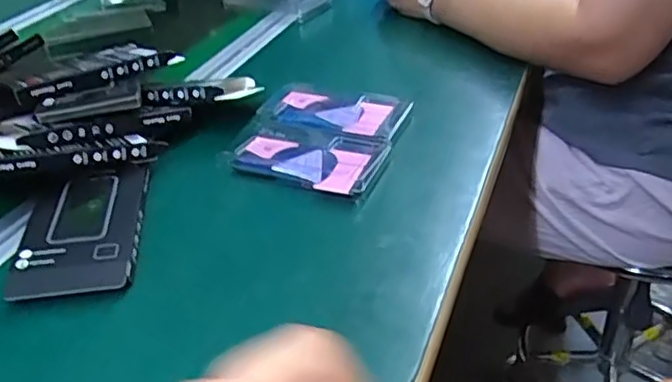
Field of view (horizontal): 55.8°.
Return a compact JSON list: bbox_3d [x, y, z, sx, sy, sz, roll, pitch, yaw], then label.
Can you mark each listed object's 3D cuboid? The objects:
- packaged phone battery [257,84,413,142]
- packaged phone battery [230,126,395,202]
[{"bbox_3d":[-0.003,-0.076,0.584,0.138,0.010,0.082,15,39,23],"label":"packaged phone battery"},{"bbox_3d":[-0.024,-0.029,0.523,0.125,0.012,0.077,13,38,21],"label":"packaged phone battery"}]

